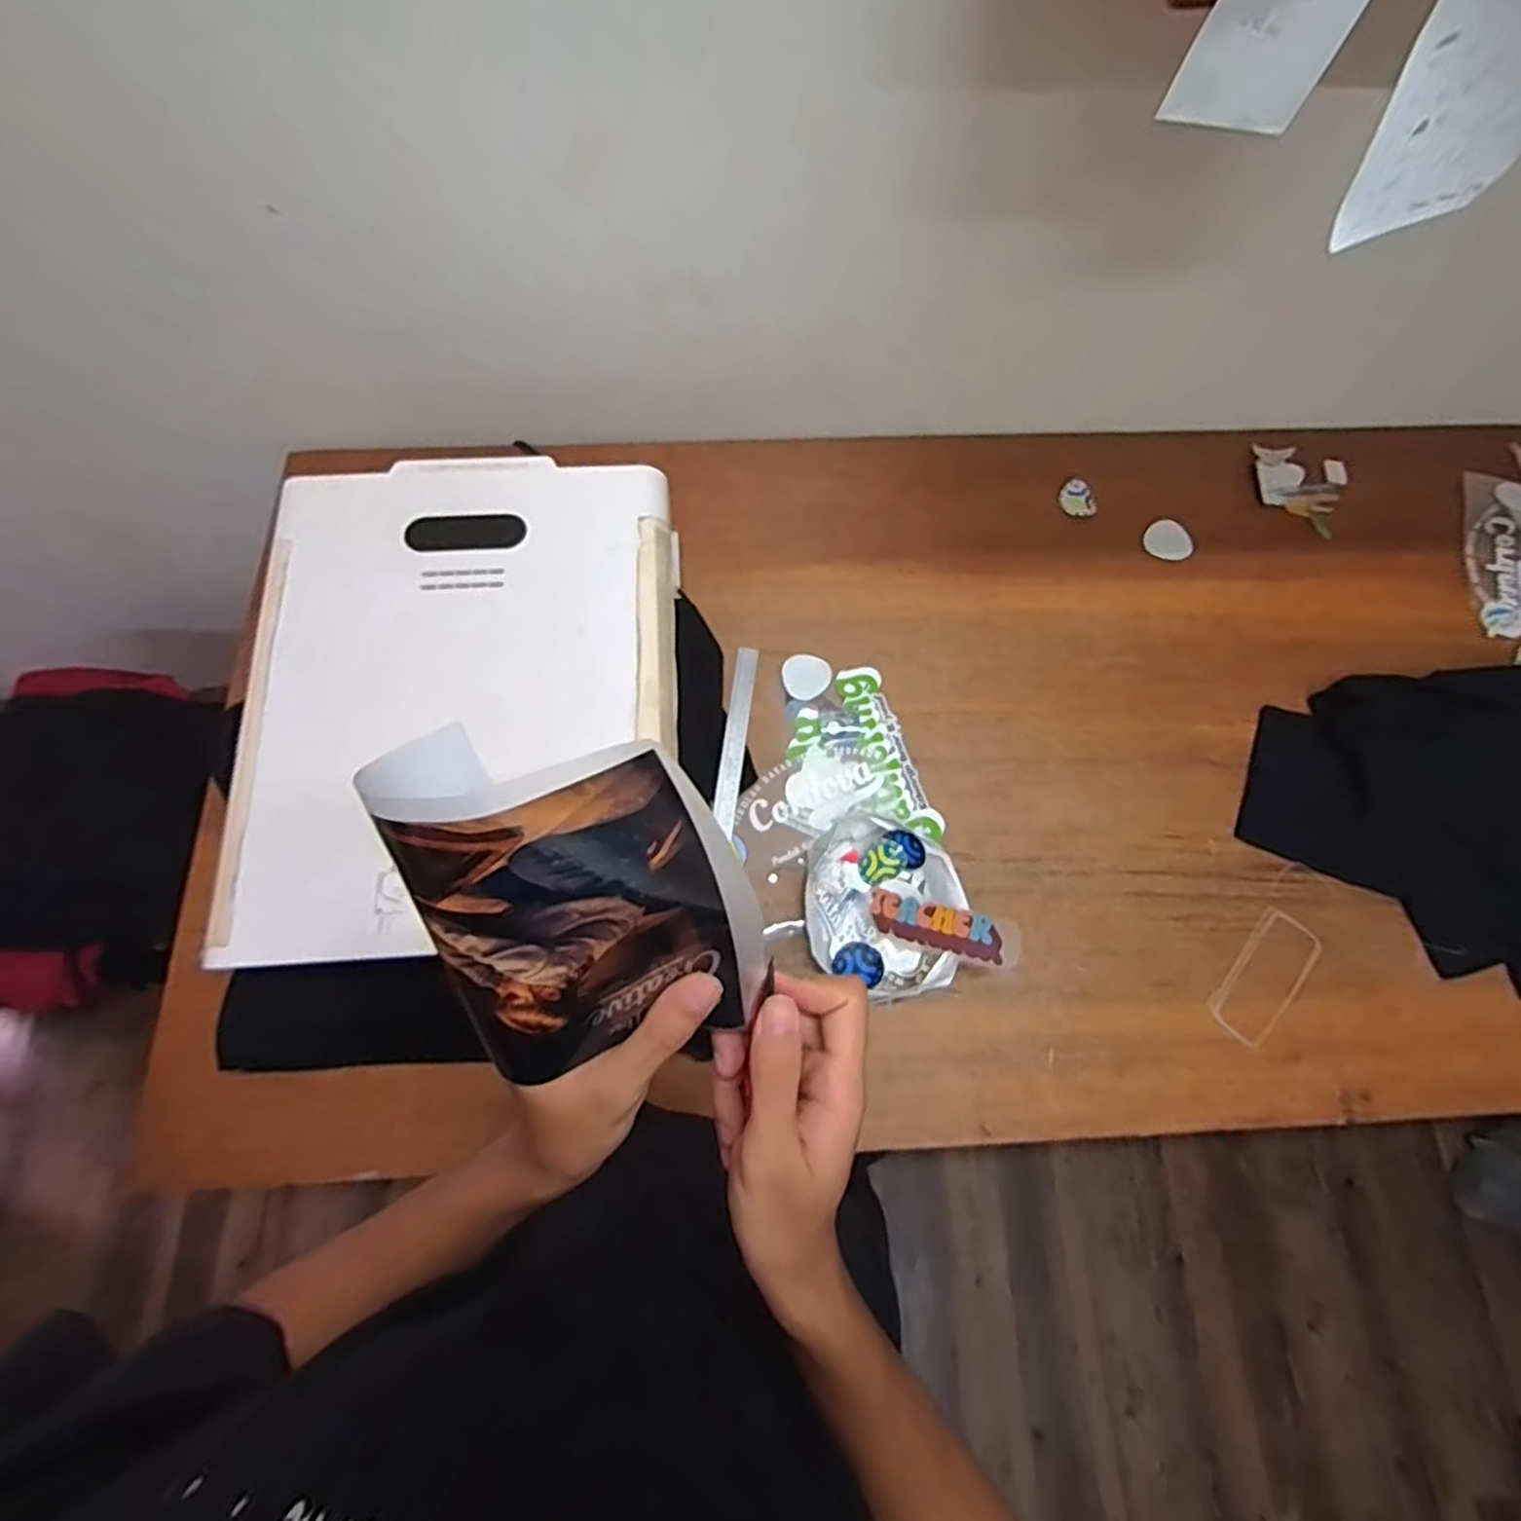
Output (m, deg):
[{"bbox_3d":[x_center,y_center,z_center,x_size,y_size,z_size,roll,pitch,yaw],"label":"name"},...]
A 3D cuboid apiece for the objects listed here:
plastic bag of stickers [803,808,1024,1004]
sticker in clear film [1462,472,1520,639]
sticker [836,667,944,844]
[{"bbox_3d":[0.143,0.167,0.768,0.166,0.052,0.221,-42,75,-15],"label":"plastic bag of stickers"},{"bbox_3d":[1.003,-0.276,0.966,0.100,0.010,0.262,16,70,14],"label":"sticker in clear film"},{"bbox_3d":[0.151,-0.010,0.857,0.058,0.006,0.226,-16,72,-14],"label":"sticker"}]

